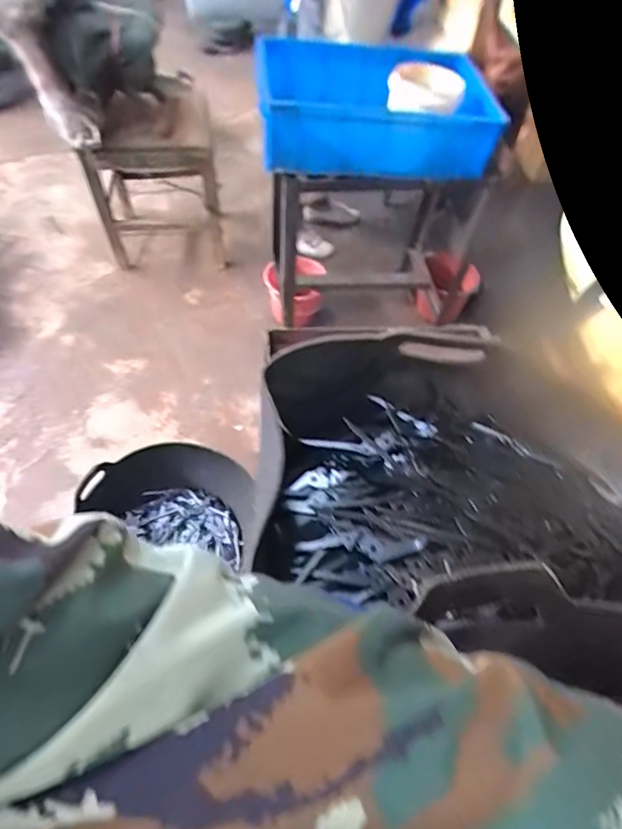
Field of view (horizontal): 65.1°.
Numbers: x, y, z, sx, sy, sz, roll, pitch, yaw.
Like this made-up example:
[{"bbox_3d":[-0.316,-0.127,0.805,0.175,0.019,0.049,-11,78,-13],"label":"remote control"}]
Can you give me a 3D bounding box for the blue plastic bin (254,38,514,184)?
[{"bbox_3d":[0.131,-0.693,1.085,0.491,0.167,0.331,-6,56,-7],"label":"blue plastic bin"}]

